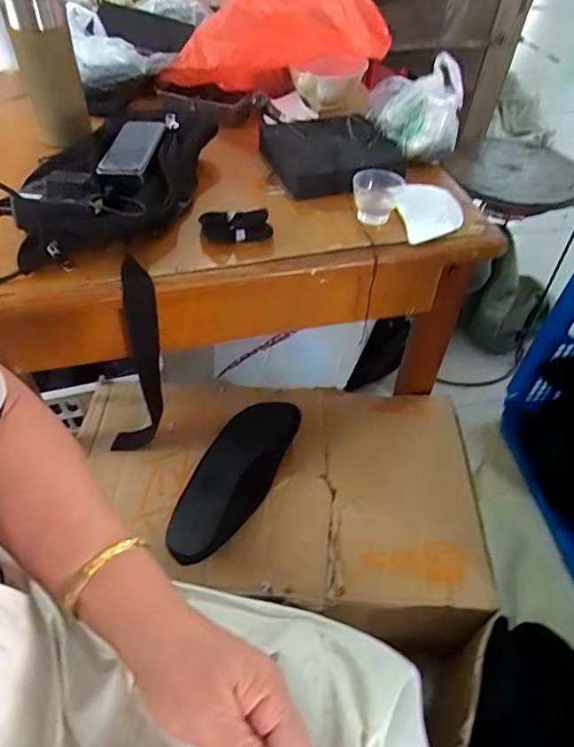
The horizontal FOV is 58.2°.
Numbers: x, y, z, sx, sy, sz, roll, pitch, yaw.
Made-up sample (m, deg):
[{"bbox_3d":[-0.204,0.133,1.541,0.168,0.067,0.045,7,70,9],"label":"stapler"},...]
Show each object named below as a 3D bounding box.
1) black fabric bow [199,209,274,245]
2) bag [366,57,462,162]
[{"bbox_3d":[-0.055,-0.159,0.557,0.073,0.022,0.032,-6,50,-9],"label":"black fabric bow"},{"bbox_3d":[0.164,-0.353,0.668,0.105,0.095,0.119,0,49,-3],"label":"bag"}]

